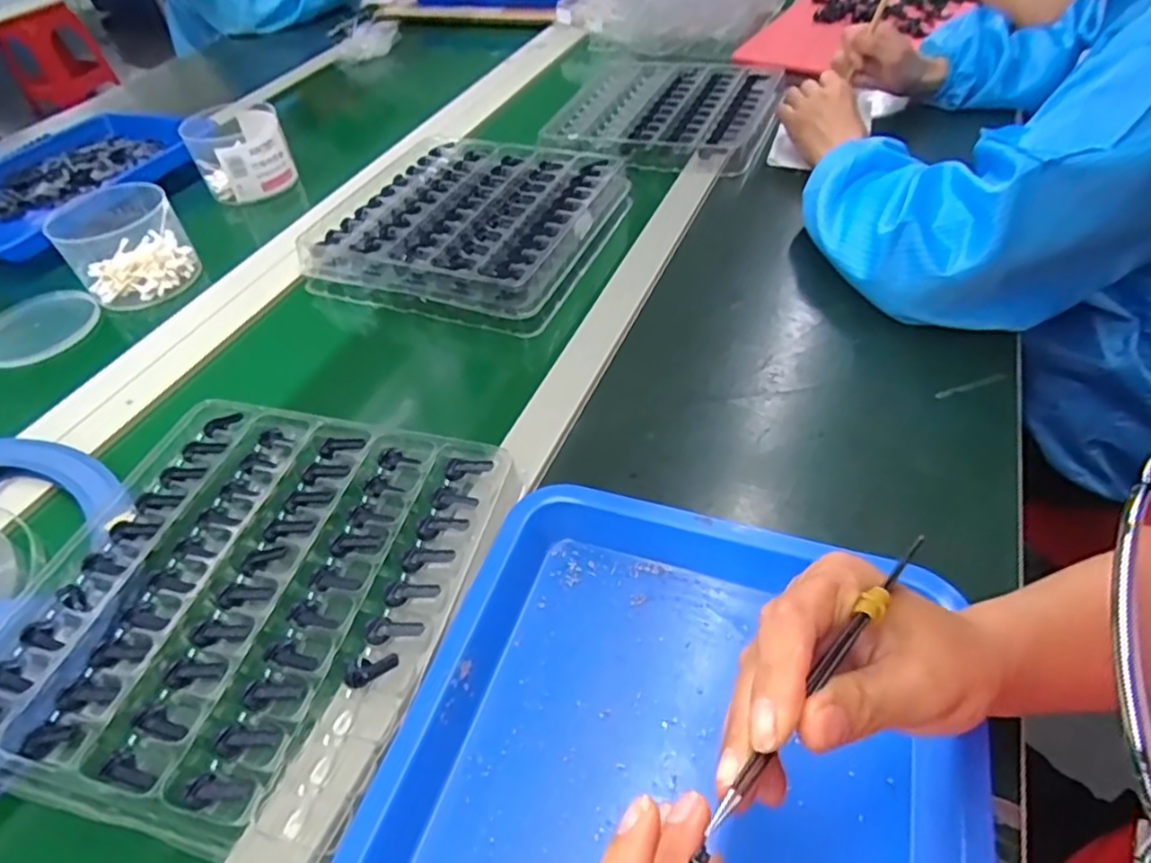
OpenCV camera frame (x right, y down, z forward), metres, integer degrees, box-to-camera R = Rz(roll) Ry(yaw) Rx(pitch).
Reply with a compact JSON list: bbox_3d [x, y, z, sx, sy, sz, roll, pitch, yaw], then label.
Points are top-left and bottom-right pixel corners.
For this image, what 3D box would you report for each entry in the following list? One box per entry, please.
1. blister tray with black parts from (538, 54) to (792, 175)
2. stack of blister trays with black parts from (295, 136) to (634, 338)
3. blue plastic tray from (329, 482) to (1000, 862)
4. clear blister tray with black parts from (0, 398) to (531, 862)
[{"bbox_3d":[0.118,-0.424,0.868,0.273,0.041,0.316,12,50,14],"label":"blister tray with black parts"},{"bbox_3d":[-0.106,-0.220,0.680,0.252,0.042,0.258,15,51,17],"label":"stack of blister trays with black parts"},{"bbox_3d":[0.043,0.184,0.301,0.274,0.031,0.325,14,50,15],"label":"blue plastic tray"},{"bbox_3d":[-0.196,0.094,0.403,0.259,0.023,0.251,10,49,12],"label":"clear blister tray with black parts"}]

